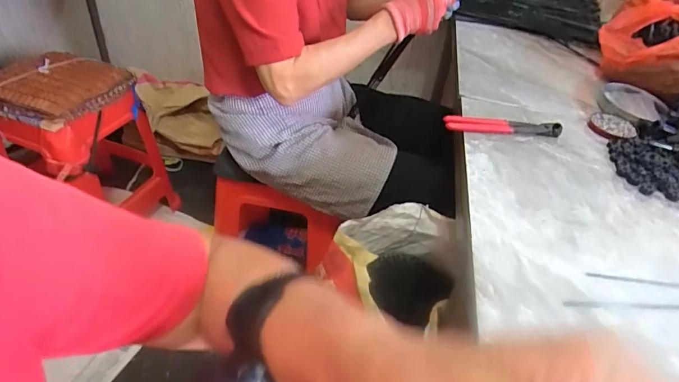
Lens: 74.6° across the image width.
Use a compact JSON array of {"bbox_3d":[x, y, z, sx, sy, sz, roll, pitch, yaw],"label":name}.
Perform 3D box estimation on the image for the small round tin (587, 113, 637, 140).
[{"bbox_3d":[0.499,-0.116,0.815,0.075,0.013,0.076,18,41,13],"label":"small round tin"}]

